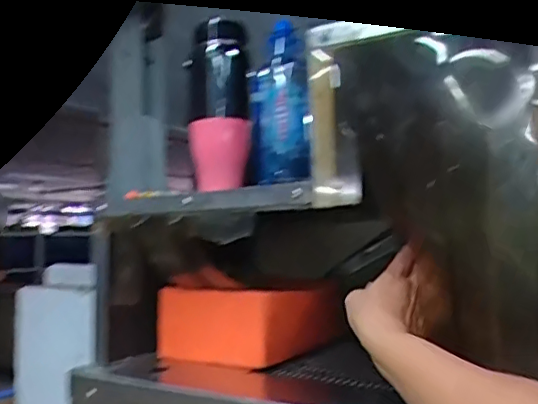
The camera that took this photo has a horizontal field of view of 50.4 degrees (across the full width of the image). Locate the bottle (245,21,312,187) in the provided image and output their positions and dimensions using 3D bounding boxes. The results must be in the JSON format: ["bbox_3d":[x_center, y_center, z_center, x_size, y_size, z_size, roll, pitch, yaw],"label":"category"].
[{"bbox_3d":[0.015,-0.170,0.955,0.095,0.265,0.093,-1,0,-5],"label":"bottle"}]

